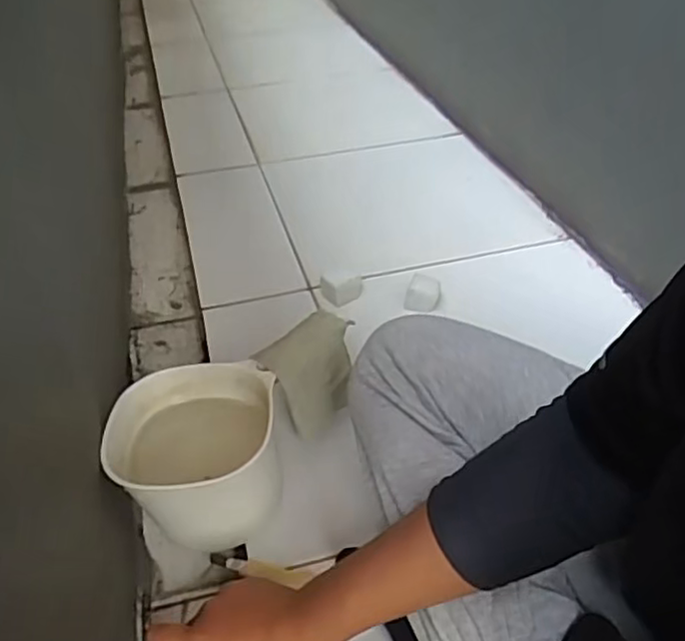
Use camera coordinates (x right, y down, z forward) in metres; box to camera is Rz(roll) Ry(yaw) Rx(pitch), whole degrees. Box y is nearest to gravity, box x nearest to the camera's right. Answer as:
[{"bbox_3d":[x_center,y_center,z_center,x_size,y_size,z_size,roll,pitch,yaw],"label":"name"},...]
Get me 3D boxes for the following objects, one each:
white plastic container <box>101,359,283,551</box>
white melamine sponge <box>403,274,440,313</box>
[{"bbox_3d":[-0.133,0.132,0.624,0.150,0.122,0.136,1,38,5],"label":"white plastic container"},{"bbox_3d":[0.105,-0.036,0.870,0.040,0.028,0.044,10,39,15],"label":"white melamine sponge"}]

